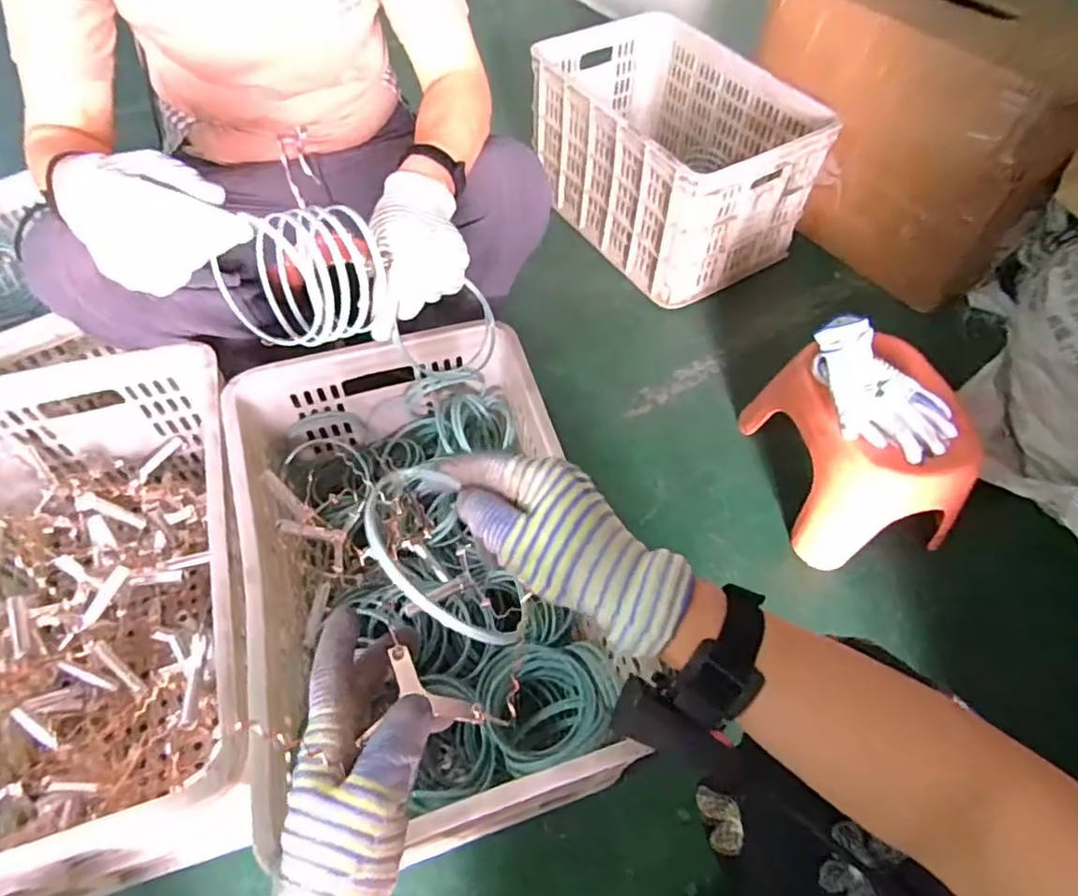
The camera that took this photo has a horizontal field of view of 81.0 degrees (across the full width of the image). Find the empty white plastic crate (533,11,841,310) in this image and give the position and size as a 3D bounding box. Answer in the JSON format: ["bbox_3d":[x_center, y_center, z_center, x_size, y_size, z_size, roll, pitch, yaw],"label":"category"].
[{"bbox_3d":[0.268,-0.628,1.353,0.369,0.288,0.583,-28,61,-20],"label":"empty white plastic crate"}]

